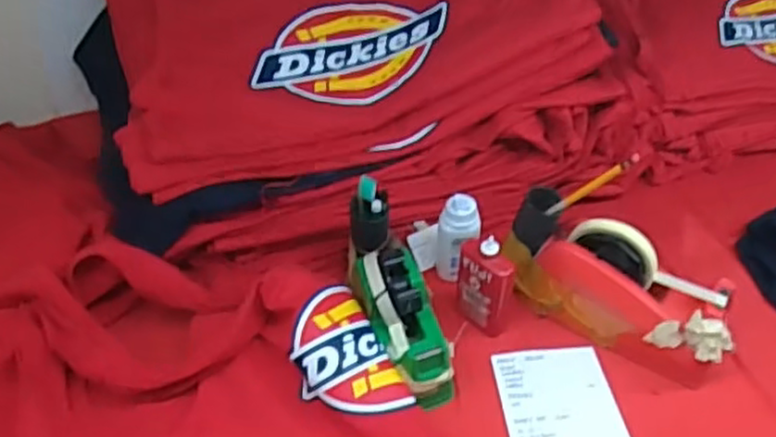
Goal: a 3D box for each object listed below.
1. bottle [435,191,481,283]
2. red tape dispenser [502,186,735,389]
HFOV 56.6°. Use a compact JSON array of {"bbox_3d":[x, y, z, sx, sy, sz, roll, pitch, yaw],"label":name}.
[{"bbox_3d":[0.073,0.023,0.758,0.032,0.103,0.038,-26,46,-26],"label":"bottle"},{"bbox_3d":[0.221,0.066,0.708,0.229,0.113,0.064,26,49,24],"label":"red tape dispenser"}]

